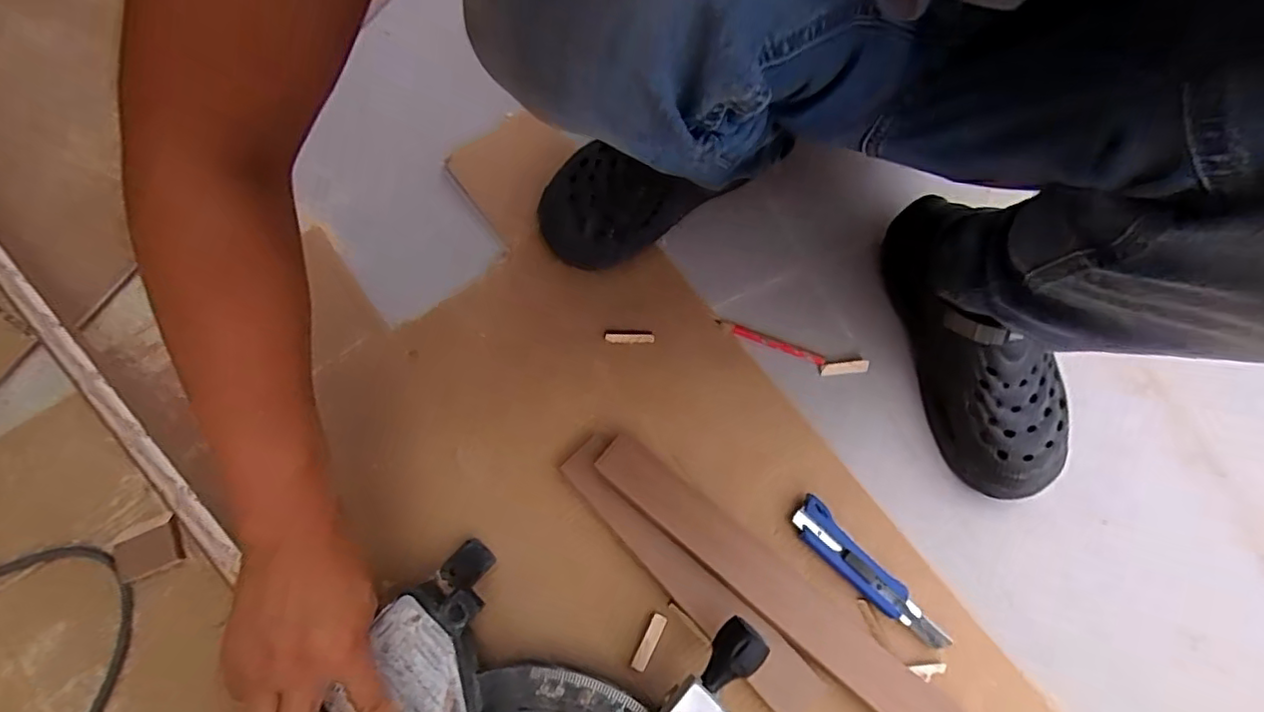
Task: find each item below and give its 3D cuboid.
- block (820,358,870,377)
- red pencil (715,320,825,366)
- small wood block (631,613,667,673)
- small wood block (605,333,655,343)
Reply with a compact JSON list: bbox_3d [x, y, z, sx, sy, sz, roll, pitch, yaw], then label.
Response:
[{"bbox_3d":[0.220,0.012,0.623,0.048,0.004,0.014,-5,73,-4],"label":"block"},{"bbox_3d":[0.145,-0.015,0.633,0.117,0.004,0.012,21,73,4],"label":"red pencil"},{"bbox_3d":[0.015,0.258,0.544,0.014,0.005,0.050,28,74,6],"label":"small wood block"},{"bbox_3d":[-0.002,-0.019,0.625,0.051,0.004,0.010,0,73,-3],"label":"small wood block"}]

